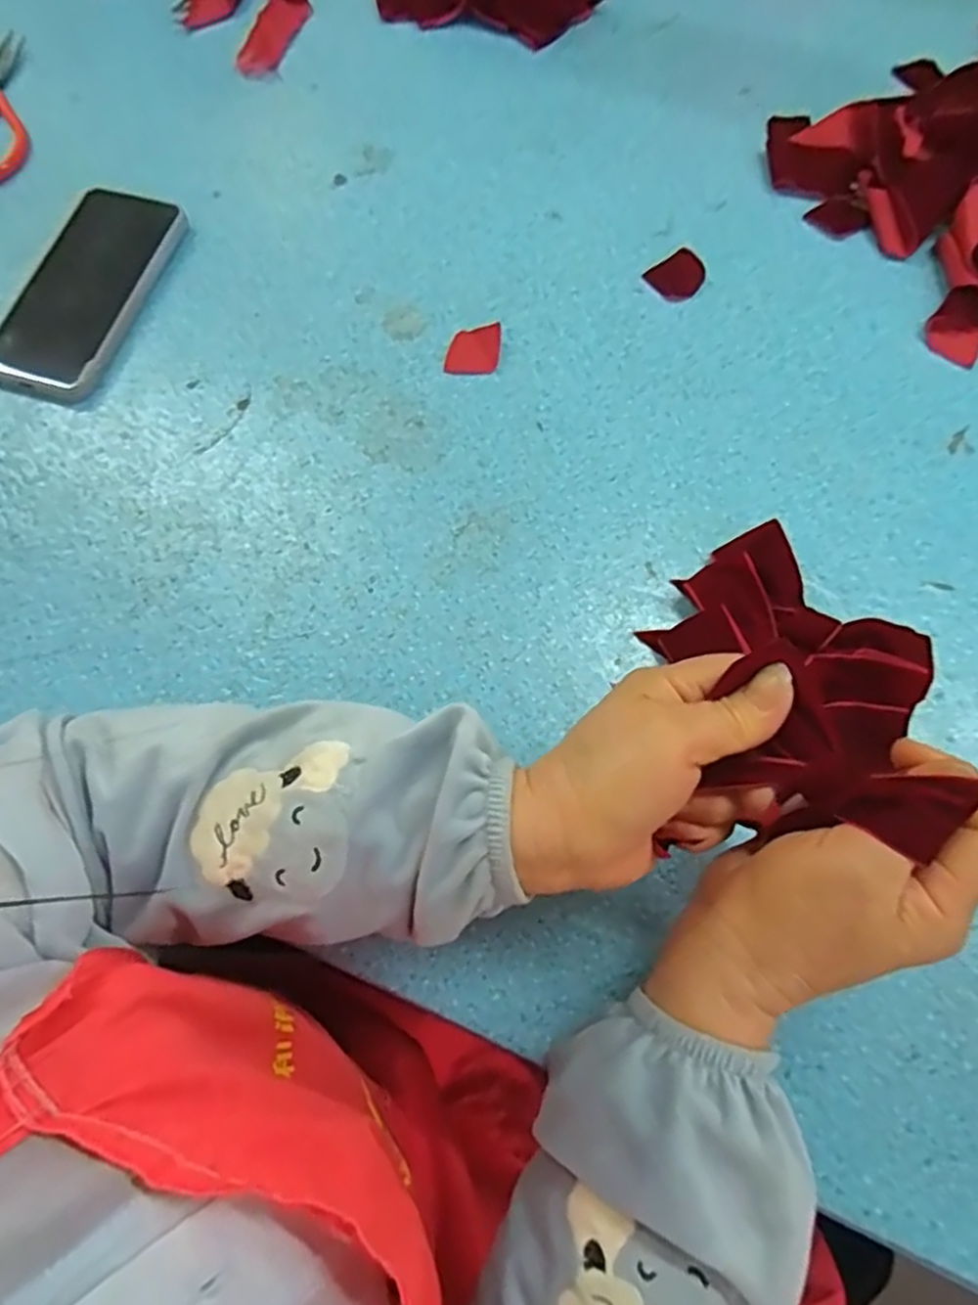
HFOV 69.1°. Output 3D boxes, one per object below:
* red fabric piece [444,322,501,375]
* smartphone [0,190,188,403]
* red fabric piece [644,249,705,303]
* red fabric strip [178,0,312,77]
[{"bbox_3d":[-0.010,-0.198,0.463,0.033,0.008,0.036,7,71,4],"label":"red fabric piece"},{"bbox_3d":[-0.276,-0.246,0.483,0.082,0.012,0.162,16,72,7],"label":"smartphone"},{"bbox_3d":[0.129,-0.255,0.481,0.036,0.010,0.032,-29,73,-8],"label":"red fabric piece"},{"bbox_3d":[-0.206,-0.538,0.581,0.089,0.021,0.152,-40,75,-11],"label":"red fabric strip"}]

